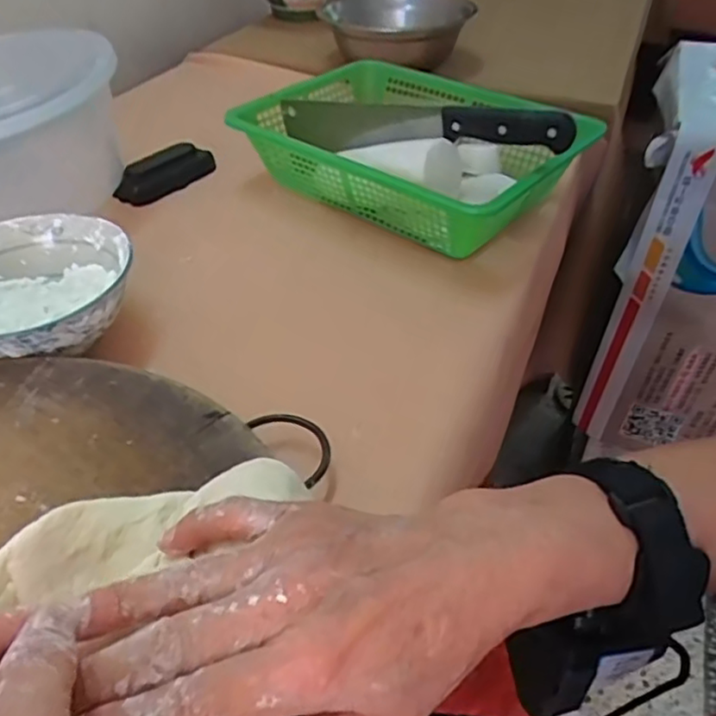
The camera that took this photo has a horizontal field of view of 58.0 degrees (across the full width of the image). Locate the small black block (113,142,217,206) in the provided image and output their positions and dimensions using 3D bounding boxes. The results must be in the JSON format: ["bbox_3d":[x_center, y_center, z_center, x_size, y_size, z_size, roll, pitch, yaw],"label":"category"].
[{"bbox_3d":[-0.200,-0.192,0.671,0.109,0.036,0.030,-32,50,-31],"label":"small black block"}]

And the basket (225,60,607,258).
[{"bbox_3d":[0.049,-0.206,0.640,0.317,0.074,0.232,28,49,29],"label":"basket"}]

